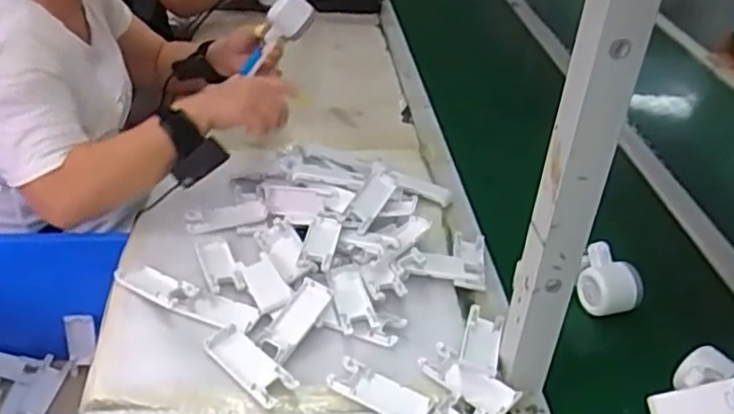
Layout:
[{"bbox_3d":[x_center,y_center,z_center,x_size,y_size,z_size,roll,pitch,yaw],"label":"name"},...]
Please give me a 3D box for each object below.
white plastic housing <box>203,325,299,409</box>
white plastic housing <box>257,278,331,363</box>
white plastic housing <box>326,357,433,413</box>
[{"bbox_3d":[-0.120,0.158,0.706,0.104,0.013,0.041,31,40,30],"label":"white plastic housing"},{"bbox_3d":[-0.077,0.119,0.751,0.036,0.012,0.096,23,55,21],"label":"white plastic housing"},{"bbox_3d":[0.014,0.182,0.695,0.101,0.013,0.044,22,37,21],"label":"white plastic housing"}]

